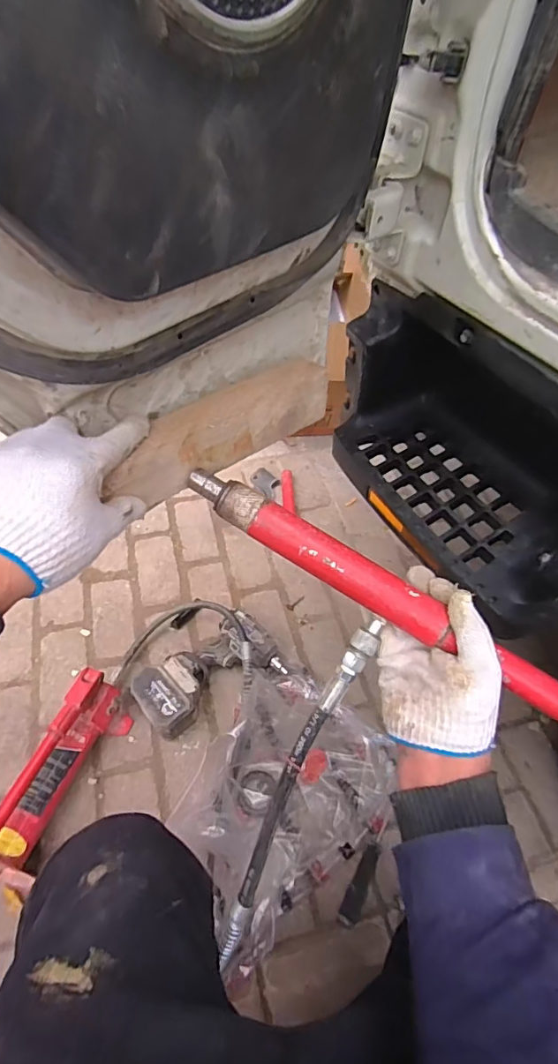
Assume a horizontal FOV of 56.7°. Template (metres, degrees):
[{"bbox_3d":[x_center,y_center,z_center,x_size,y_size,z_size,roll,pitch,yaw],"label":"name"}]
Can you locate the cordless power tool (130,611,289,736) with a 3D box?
[{"bbox_3d":[-0.138,0.251,0.958,0.263,0.073,0.172,-30,58,-24],"label":"cordless power tool"}]

